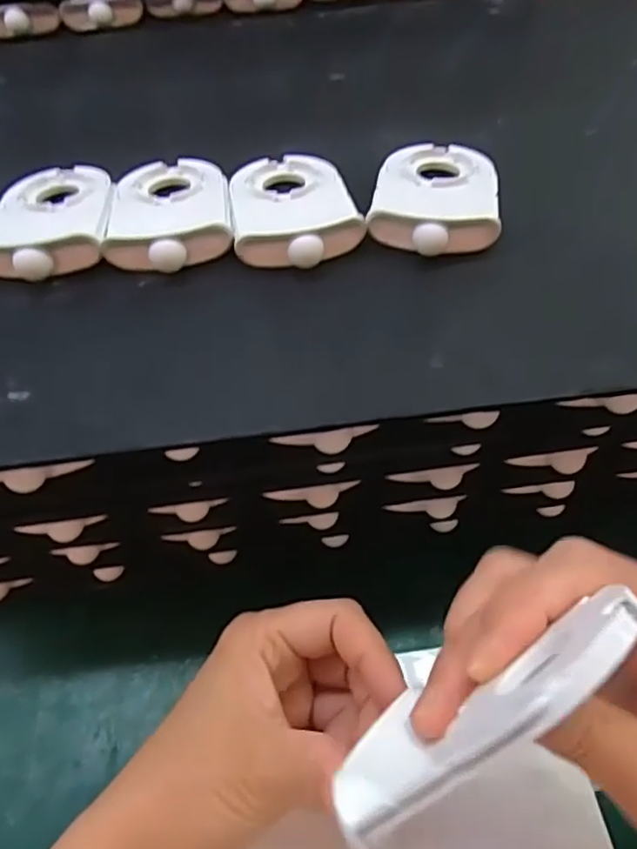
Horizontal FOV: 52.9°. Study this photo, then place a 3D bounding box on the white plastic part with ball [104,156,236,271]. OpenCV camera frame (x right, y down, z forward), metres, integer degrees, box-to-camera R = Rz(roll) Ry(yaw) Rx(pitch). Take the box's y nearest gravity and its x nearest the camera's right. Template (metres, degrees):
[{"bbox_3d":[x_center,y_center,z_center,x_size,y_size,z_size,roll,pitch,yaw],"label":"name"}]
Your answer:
[{"bbox_3d":[-0.072,-0.106,0.307,0.057,0.016,0.087,-9,53,-4],"label":"white plastic part with ball"}]

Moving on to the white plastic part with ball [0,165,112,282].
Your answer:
[{"bbox_3d":[-0.132,-0.103,0.308,0.057,0.016,0.087,-9,53,-3],"label":"white plastic part with ball"}]

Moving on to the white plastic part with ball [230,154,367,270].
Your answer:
[{"bbox_3d":[-0.012,-0.107,0.305,0.057,0.014,0.087,-7,53,-2],"label":"white plastic part with ball"}]

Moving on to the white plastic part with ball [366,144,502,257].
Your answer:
[{"bbox_3d":[0.056,-0.112,0.305,0.057,0.016,0.085,5,54,7],"label":"white plastic part with ball"}]

